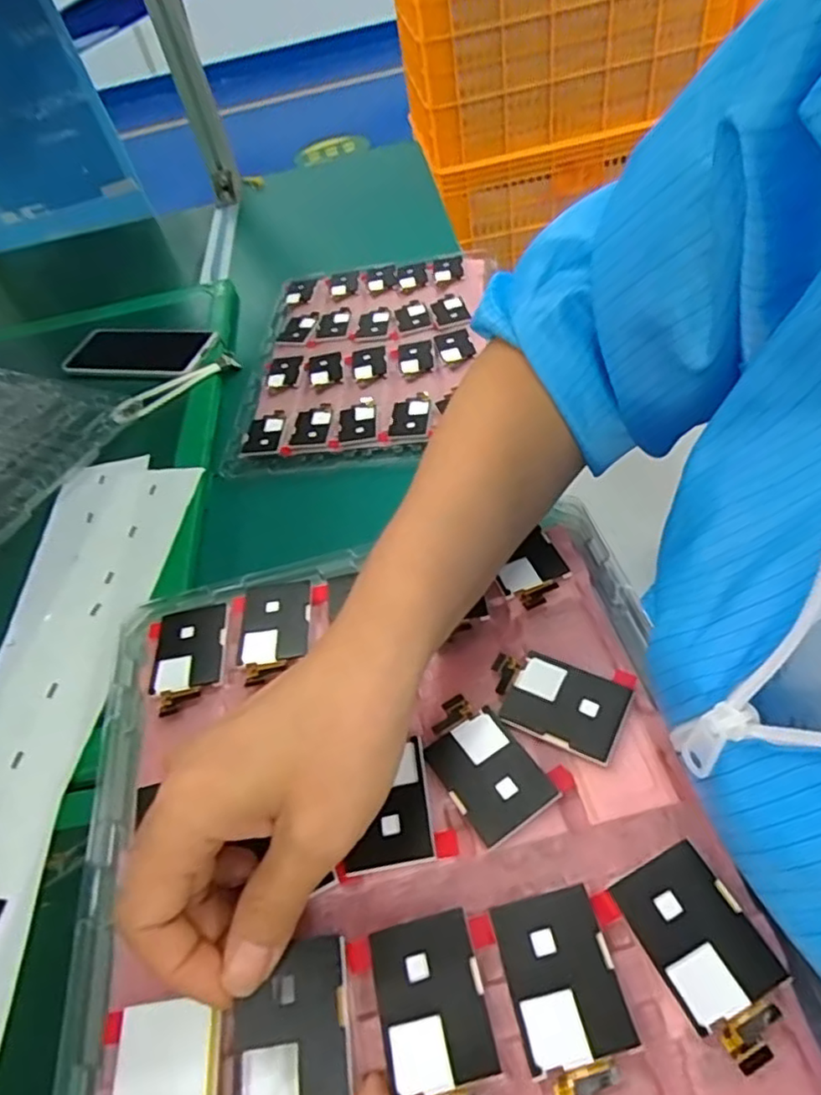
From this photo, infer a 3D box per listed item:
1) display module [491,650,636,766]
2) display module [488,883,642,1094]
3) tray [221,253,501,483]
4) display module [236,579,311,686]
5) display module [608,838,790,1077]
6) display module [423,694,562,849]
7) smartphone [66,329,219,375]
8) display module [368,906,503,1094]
[{"bbox_3d":[0.062,0.062,0.270,0.056,0.007,0.041,17,56,25],"label":"display module"},{"bbox_3d":[0.050,0.144,0.204,0.034,0.008,0.057,-15,48,-1],"label":"display module"},{"bbox_3d":[-0.046,-0.201,0.637,0.239,0.018,0.318,-5,49,8],"label":"tray"},{"bbox_3d":[-0.068,0.041,0.315,0.035,0.006,0.055,-10,48,4],"label":"display module"},{"bbox_3d":[0.096,0.129,0.206,0.034,0.004,0.057,-27,53,-8],"label":"display module"},{"bbox_3d":[0.028,0.086,0.255,0.034,0.006,0.057,-31,50,-14],"label":"display module"},{"bbox_3d":[-0.290,-0.216,0.682,0.151,0.008,0.079,4,51,16],"label":"smartphone"},{"bbox_3d":[0.008,0.153,0.205,0.034,0.006,0.057,-16,48,-1],"label":"display module"}]

